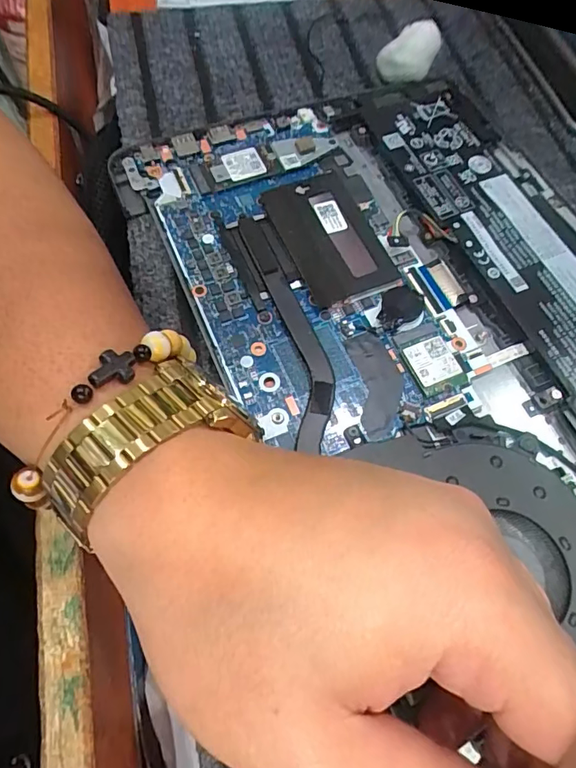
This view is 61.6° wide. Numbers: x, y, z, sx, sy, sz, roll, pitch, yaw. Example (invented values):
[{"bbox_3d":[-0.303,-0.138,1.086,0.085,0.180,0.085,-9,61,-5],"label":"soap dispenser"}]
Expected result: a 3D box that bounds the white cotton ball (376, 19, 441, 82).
[{"bbox_3d":[0.073,-0.201,0.295,0.034,0.029,0.030,14,66,3],"label":"white cotton ball"}]

